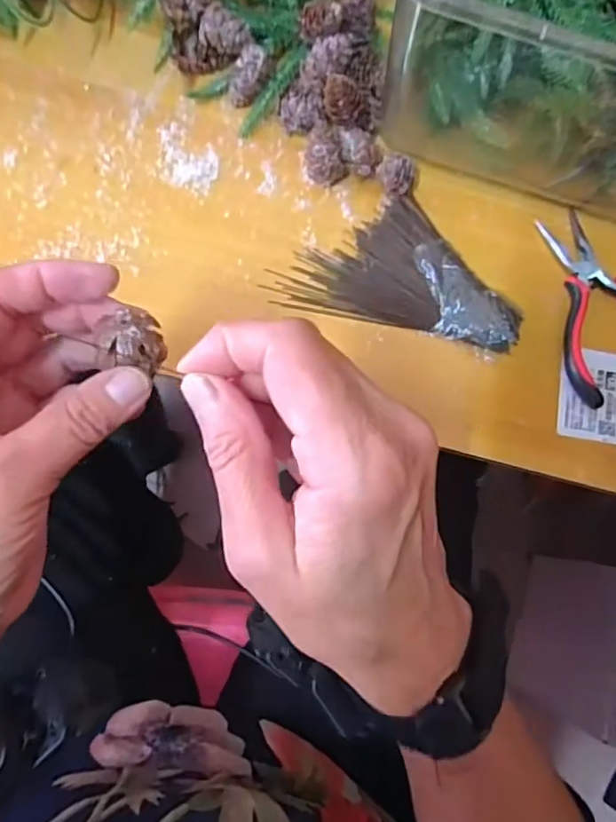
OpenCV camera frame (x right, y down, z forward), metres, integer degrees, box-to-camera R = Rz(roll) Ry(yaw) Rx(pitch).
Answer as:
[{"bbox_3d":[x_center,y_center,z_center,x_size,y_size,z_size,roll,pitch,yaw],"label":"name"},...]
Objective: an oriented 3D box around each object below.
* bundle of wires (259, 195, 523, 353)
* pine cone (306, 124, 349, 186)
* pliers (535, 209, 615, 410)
[{"bbox_3d":[0.062,-0.093,0.365,0.151,0.014,0.082,12,81,-3],"label":"bundle of wires"},{"bbox_3d":[0.013,-0.162,0.368,0.028,0.021,0.033,11,81,-3],"label":"pine cone"},{"bbox_3d":[0.197,-0.071,0.372,0.080,0.020,0.127,-15,83,-7],"label":"pliers"}]

